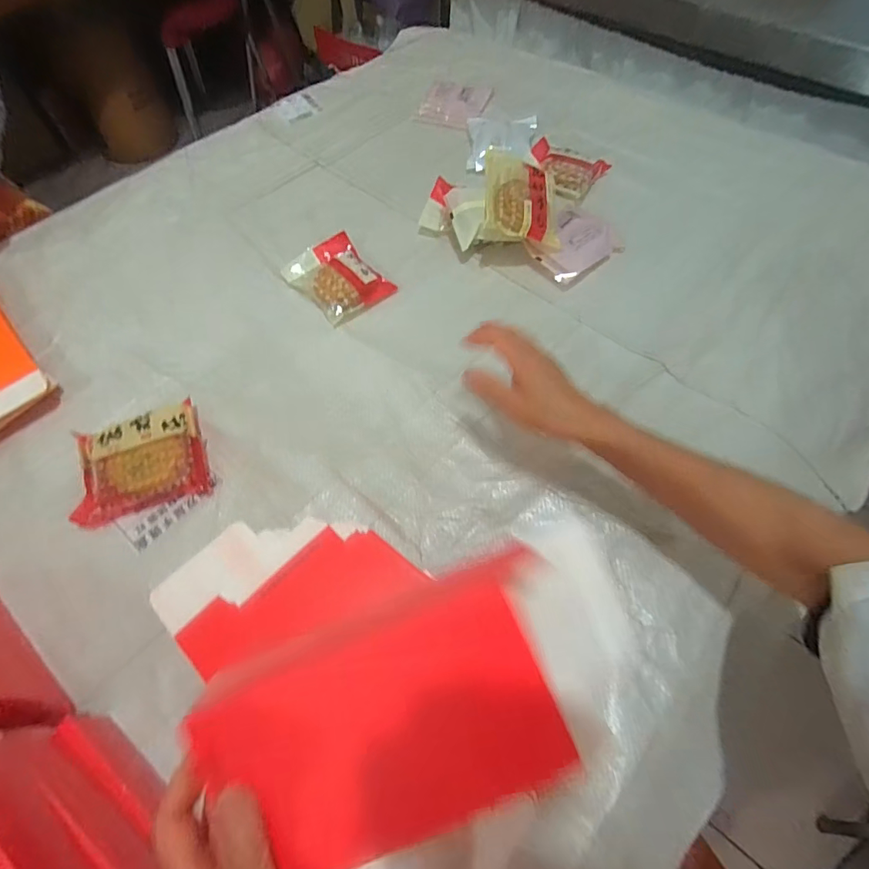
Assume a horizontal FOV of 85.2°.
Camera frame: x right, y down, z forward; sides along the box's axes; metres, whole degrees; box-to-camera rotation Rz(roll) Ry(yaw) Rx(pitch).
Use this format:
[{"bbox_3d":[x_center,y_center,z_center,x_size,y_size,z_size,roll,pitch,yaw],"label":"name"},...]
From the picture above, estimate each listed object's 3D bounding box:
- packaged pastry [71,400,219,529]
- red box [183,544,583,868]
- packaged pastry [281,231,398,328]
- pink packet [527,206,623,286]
[{"bbox_3d":[-0.294,0.029,0.473,0.118,0.035,0.095,-19,61,-9],"label":"packaged pastry"},{"bbox_3d":[-0.021,0.137,0.236,0.171,0.039,0.098,-21,77,-3],"label":"red box"},{"bbox_3d":[-0.126,-0.205,0.607,0.095,0.021,0.129,-38,66,-19],"label":"packaged pastry"},{"bbox_3d":[0.184,-0.254,0.622,0.125,0.032,0.082,-36,65,-18],"label":"pink packet"}]

